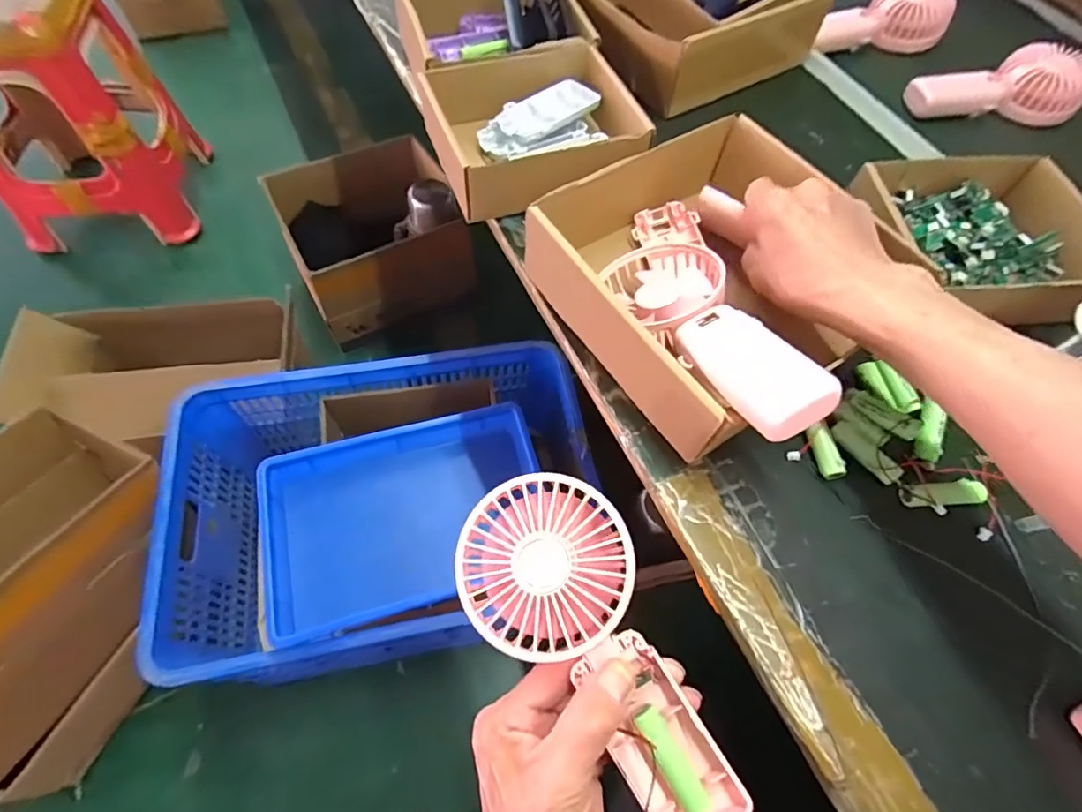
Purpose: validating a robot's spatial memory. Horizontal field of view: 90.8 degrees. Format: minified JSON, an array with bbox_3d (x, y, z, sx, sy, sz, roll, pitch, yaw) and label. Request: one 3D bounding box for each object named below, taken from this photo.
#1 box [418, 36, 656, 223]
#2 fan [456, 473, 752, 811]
[{"bbox_3d":[0.001,-0.239,0.471,0.180,0.058,0.167,-14,64,-12],"label":"box"},{"bbox_3d":[0.029,0.123,0.262,0.079,0.033,0.185,-30,84,-18],"label":"fan"}]

